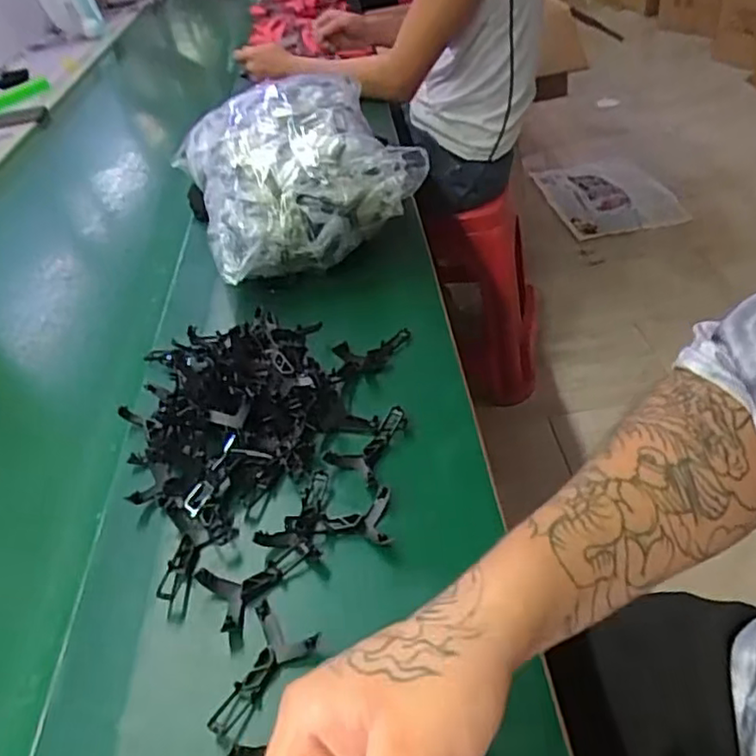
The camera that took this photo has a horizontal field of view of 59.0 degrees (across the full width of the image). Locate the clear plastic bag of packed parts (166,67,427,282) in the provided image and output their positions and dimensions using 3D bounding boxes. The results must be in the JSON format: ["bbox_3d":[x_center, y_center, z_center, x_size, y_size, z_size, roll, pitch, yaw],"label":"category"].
[{"bbox_3d":[-0.099,-0.236,0.763,0.225,0.152,0.257,-20,40,-12],"label":"clear plastic bag of packed parts"}]

